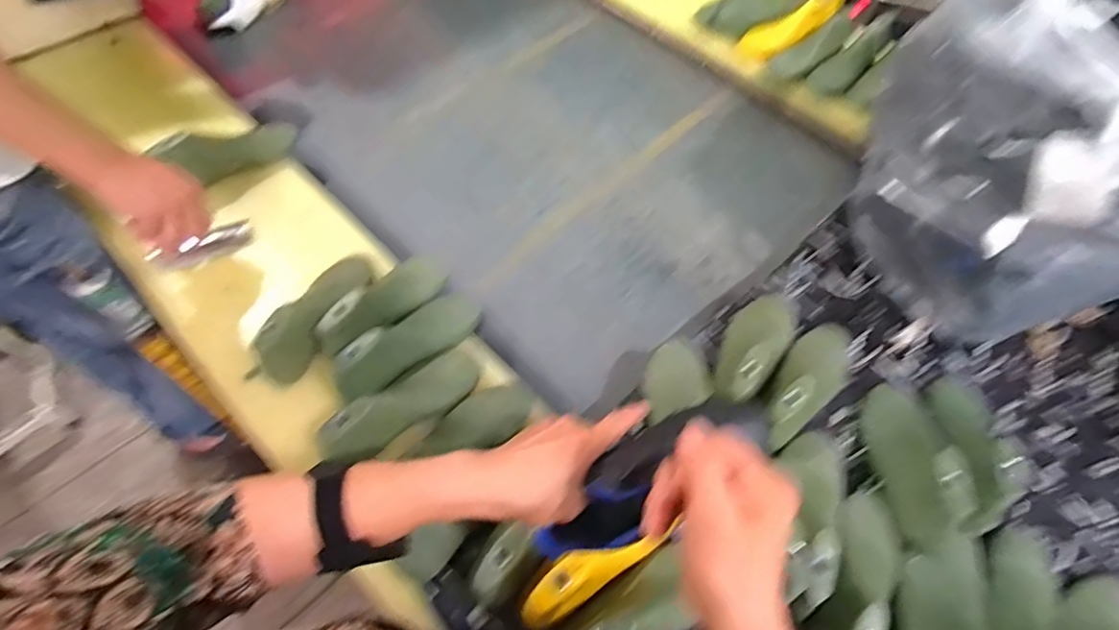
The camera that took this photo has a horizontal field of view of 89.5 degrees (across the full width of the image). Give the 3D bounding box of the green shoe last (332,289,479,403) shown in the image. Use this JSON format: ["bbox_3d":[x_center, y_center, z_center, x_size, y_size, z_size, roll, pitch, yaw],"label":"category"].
[{"bbox_3d":[-0.180,0.027,0.693,0.067,0.049,0.206,38,48,19],"label":"green shoe last"}]

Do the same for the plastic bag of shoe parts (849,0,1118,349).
[{"bbox_3d":[0.660,-0.190,0.693,0.481,0.360,0.348,-4,59,-5],"label":"plastic bag of shoe parts"}]

